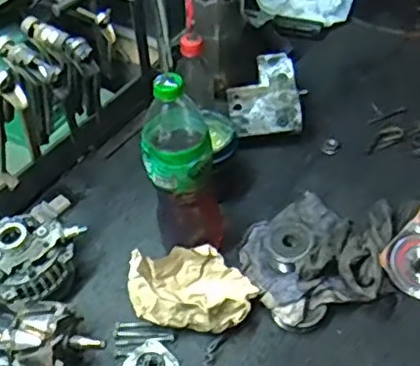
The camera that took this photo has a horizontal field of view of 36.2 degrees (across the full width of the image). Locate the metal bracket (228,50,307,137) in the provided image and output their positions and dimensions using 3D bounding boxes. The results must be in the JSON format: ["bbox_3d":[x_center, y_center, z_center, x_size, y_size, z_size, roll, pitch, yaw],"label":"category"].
[{"bbox_3d":[0.080,-0.133,0.962,0.101,0.025,0.128,-10,68,5],"label":"metal bracket"}]

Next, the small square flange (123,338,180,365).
[{"bbox_3d":[-0.067,0.207,0.731,0.052,0.008,0.056,-36,54,-27],"label":"small square flange"}]

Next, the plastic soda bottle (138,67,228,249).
[{"bbox_3d":[-0.030,-0.014,0.749,0.084,0.248,0.069,-6,46,-2],"label":"plastic soda bottle"}]

